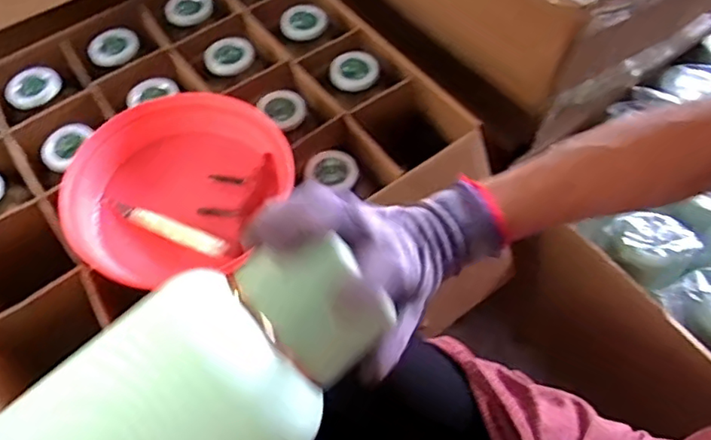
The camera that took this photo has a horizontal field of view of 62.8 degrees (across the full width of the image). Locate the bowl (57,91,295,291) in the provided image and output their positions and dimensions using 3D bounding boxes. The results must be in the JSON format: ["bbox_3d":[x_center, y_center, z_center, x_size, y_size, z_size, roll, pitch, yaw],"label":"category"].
[{"bbox_3d":[-0.187,-0.033,0.611,0.197,0.057,0.216,0,60,0],"label":"bowl"}]

